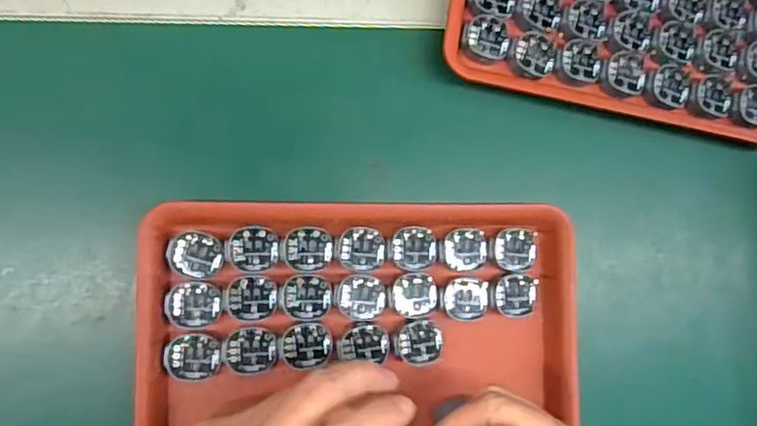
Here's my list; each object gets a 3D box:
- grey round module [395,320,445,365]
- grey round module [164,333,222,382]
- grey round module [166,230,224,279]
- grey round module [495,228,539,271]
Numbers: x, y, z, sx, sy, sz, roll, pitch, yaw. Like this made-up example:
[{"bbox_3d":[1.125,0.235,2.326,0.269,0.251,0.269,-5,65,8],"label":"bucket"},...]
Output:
[{"bbox_3d":[0.023,0.073,0.348,0.028,0.005,0.025,5,86,-9],"label":"grey round module"},{"bbox_3d":[-0.098,0.077,0.328,0.028,0.004,0.024,4,86,-9],"label":"grey round module"},{"bbox_3d":[-0.097,0.022,0.330,0.028,0.004,0.025,5,86,-9],"label":"grey round module"},{"bbox_3d":[0.080,0.021,0.359,0.025,0.004,0.024,1,86,-9],"label":"grey round module"}]

